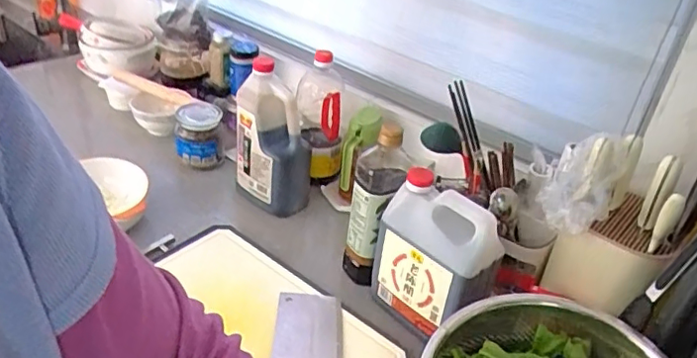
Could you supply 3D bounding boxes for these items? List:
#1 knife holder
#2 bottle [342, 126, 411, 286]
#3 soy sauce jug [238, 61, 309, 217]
[{"bbox_3d":[0.349,0.107,0.777,0.140,0.173,0.079,32,42,32],"label":"knife holder"},{"bbox_3d":[0.038,0.046,0.880,0.069,0.280,0.064,4,34,-3],"label":"bottle"},{"bbox_3d":[-0.133,-0.069,1.030,0.105,0.253,0.137,-24,44,-37],"label":"soy sauce jug"}]

